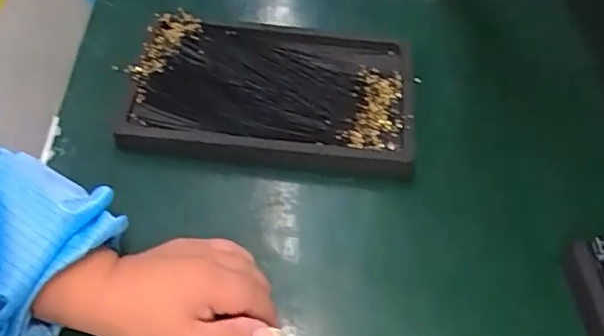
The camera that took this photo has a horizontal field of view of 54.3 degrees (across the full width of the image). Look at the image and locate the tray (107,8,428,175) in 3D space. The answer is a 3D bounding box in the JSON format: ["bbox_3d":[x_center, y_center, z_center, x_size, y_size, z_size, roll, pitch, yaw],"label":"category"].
[{"bbox_3d":[-0.026,-0.069,0.523,0.241,0.032,0.154,6,51,3],"label":"tray"}]

